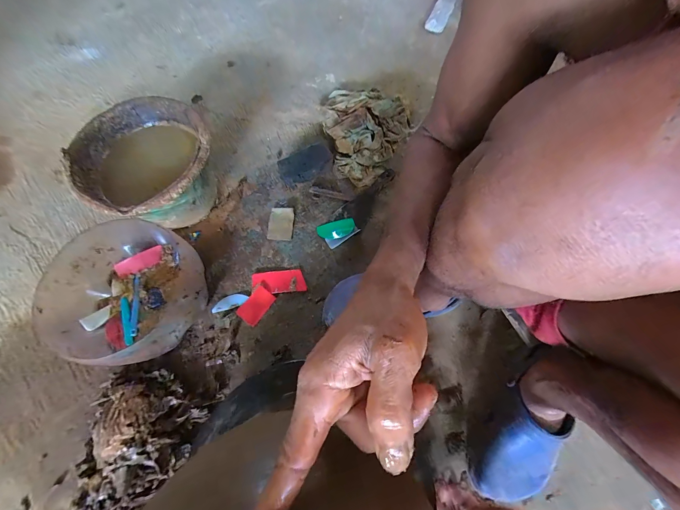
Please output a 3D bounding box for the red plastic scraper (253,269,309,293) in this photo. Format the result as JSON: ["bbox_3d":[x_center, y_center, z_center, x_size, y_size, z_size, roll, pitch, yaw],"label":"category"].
[{"bbox_3d":[-0.128,0.055,0.602,0.108,0.011,0.048,-6,67,-3],"label":"red plastic scraper"}]

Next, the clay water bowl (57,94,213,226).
[{"bbox_3d":[-0.385,-0.173,0.617,0.249,0.171,0.266,-37,72,-15],"label":"clay water bowl"}]

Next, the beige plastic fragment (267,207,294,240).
[{"bbox_3d":[-0.134,-0.071,0.646,0.053,0.010,0.073,4,85,-6],"label":"beige plastic fragment"}]

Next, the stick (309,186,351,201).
[{"bbox_3d":[-0.024,-0.145,0.676,0.100,0.010,0.013,15,68,6],"label":"stick"}]

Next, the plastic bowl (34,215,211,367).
[{"bbox_3d":[-0.381,0.073,0.536,0.257,0.129,0.236,0,67,0],"label":"plastic bowl"}]

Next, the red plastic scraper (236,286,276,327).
[{"bbox_3d":[-0.171,0.103,0.586,0.048,0.008,0.071,39,76,3],"label":"red plastic scraper"}]

